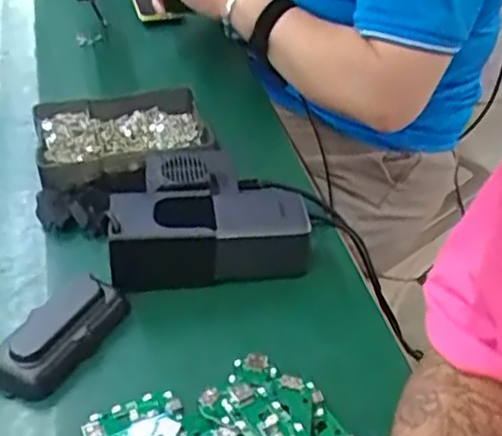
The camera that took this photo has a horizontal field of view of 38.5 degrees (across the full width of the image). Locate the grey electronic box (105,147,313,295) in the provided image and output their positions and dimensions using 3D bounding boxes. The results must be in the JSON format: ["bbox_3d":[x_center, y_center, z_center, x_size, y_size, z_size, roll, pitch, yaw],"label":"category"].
[{"bbox_3d":[-0.034,-0.012,0.594,0.152,0.051,0.140,-5,41,0],"label":"grey electronic box"}]

